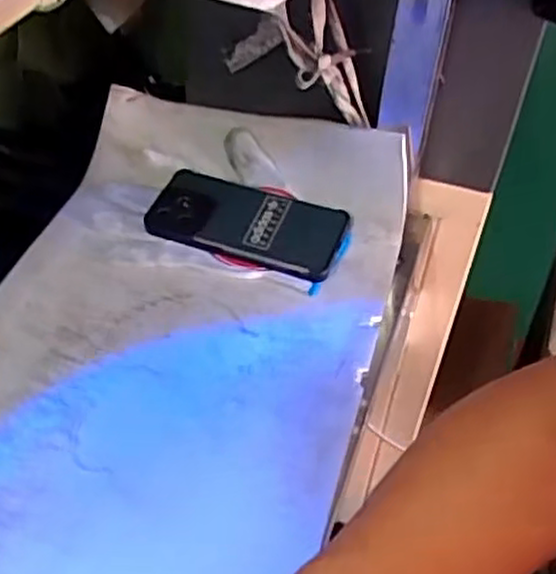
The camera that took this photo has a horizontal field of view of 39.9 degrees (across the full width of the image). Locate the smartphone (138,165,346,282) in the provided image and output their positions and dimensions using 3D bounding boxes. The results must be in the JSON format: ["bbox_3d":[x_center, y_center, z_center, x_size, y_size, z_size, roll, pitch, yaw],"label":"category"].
[{"bbox_3d":[-0.027,-0.058,0.655,0.164,0.012,0.082,17,54,12],"label":"smartphone"}]

